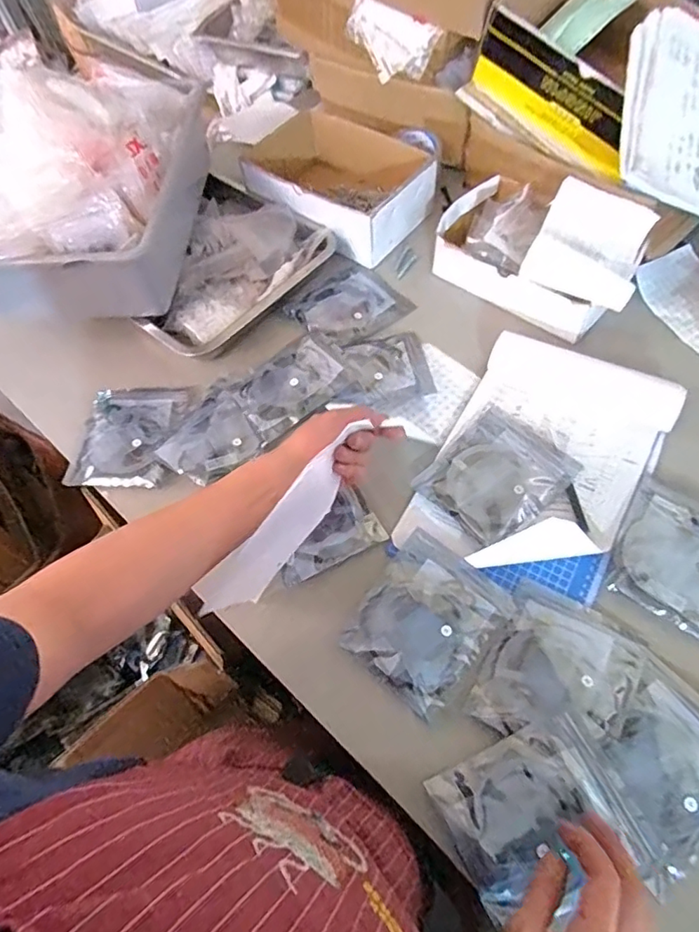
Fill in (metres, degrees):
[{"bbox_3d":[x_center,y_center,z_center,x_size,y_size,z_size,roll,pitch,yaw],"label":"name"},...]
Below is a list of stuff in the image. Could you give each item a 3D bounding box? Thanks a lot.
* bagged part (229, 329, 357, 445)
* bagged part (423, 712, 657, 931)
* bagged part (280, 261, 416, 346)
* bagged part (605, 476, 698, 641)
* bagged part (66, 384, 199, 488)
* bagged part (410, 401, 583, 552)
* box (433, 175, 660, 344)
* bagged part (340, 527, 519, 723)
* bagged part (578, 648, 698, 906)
[{"bbox_3d":[-0.073,-0.105,0.686,0.148,0.018,0.110,-39,57,-8],"label":"bagged part"},{"bbox_3d":[0.155,0.294,0.452,0.139,0.015,0.121,-24,62,-9],"label":"bagged part"},{"bbox_3d":[-0.004,-0.232,0.769,0.149,0.015,0.132,-33,64,-14],"label":"bagged part"},{"bbox_3d":[0.347,0.093,0.559,0.114,0.012,0.148,31,67,19],"label":"bagged part"},{"bbox_3d":[-0.275,-0.040,0.687,0.134,0.015,0.148,2,61,5],"label":"bagged part"},{"bbox_3d":[0.167,0.006,0.613,0.152,0.017,0.130,-40,66,-17],"label":"bagged part"},{"bbox_3d":[0.254,-0.294,0.721,0.272,0.112,0.171,35,69,21],"label":"box"},{"bbox_3d":[0.078,0.154,0.544,0.124,0.008,0.146,36,69,21],"label":"bagged part"},{"bbox_3d":[0.273,0.258,0.464,0.147,0.012,0.125,-34,64,-14],"label":"bagged part"}]

